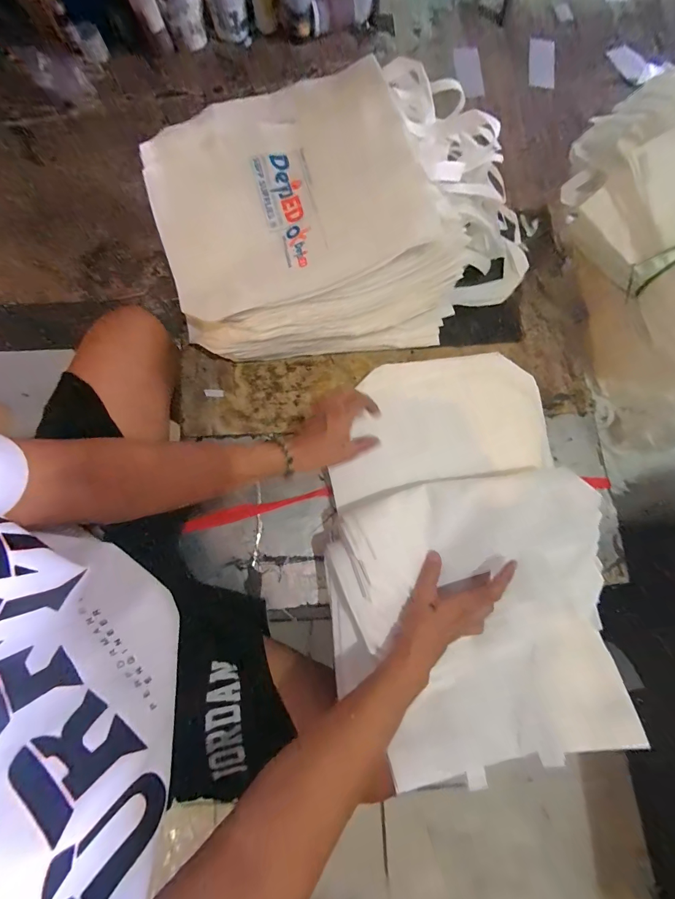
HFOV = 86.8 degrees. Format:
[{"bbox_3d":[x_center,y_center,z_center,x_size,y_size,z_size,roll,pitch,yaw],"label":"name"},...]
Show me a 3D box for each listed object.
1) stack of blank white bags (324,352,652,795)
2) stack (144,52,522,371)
[{"bbox_3d":[0.165,0.103,0.523,0.347,0.100,0.571,-2,65,6],"label":"stack of blank white bags"},{"bbox_3d":[0.024,-0.400,0.622,0.641,0.184,0.412,-6,79,-2],"label":"stack"}]

